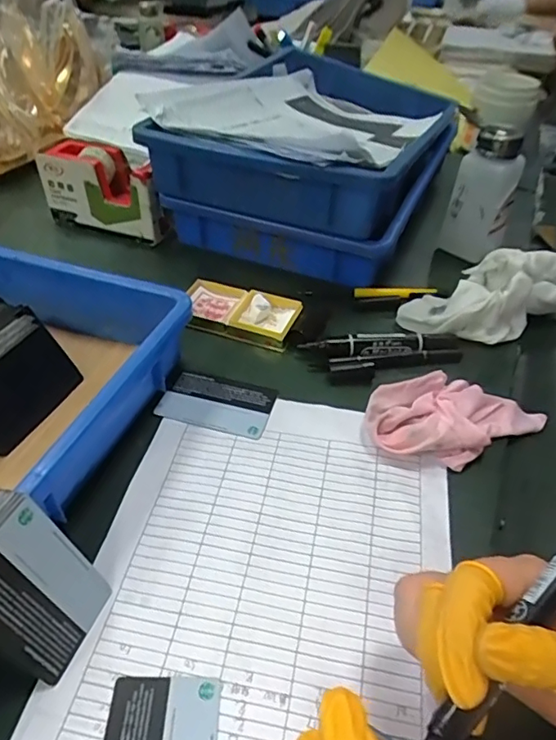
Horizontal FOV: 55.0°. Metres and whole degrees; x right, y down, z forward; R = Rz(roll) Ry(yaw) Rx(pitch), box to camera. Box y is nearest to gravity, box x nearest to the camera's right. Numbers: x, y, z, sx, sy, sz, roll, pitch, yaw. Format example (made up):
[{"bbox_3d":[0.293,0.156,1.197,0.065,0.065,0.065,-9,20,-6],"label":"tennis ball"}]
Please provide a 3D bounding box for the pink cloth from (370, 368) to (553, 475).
[{"bbox_3d":[0.136,0.033,0.397,0.138,0.028,0.068,-14,46,-17],"label":"pink cloth"}]

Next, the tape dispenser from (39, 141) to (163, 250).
[{"bbox_3d":[-0.185,-0.196,0.582,0.139,0.078,0.053,17,45,14],"label":"tape dispenser"}]

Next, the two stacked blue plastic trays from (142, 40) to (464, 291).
[{"bbox_3d":[0.062,-0.235,0.602,0.251,0.123,0.353,24,47,20],"label":"two stacked blue plastic trays"}]

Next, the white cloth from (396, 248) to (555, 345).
[{"bbox_3d":[0.201,-0.072,0.487,0.175,0.059,0.072,-14,46,-17],"label":"white cloth"}]

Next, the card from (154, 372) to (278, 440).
[{"bbox_3d":[-0.047,0.024,0.416,0.084,0.004,0.050,13,45,11],"label":"card"}]

